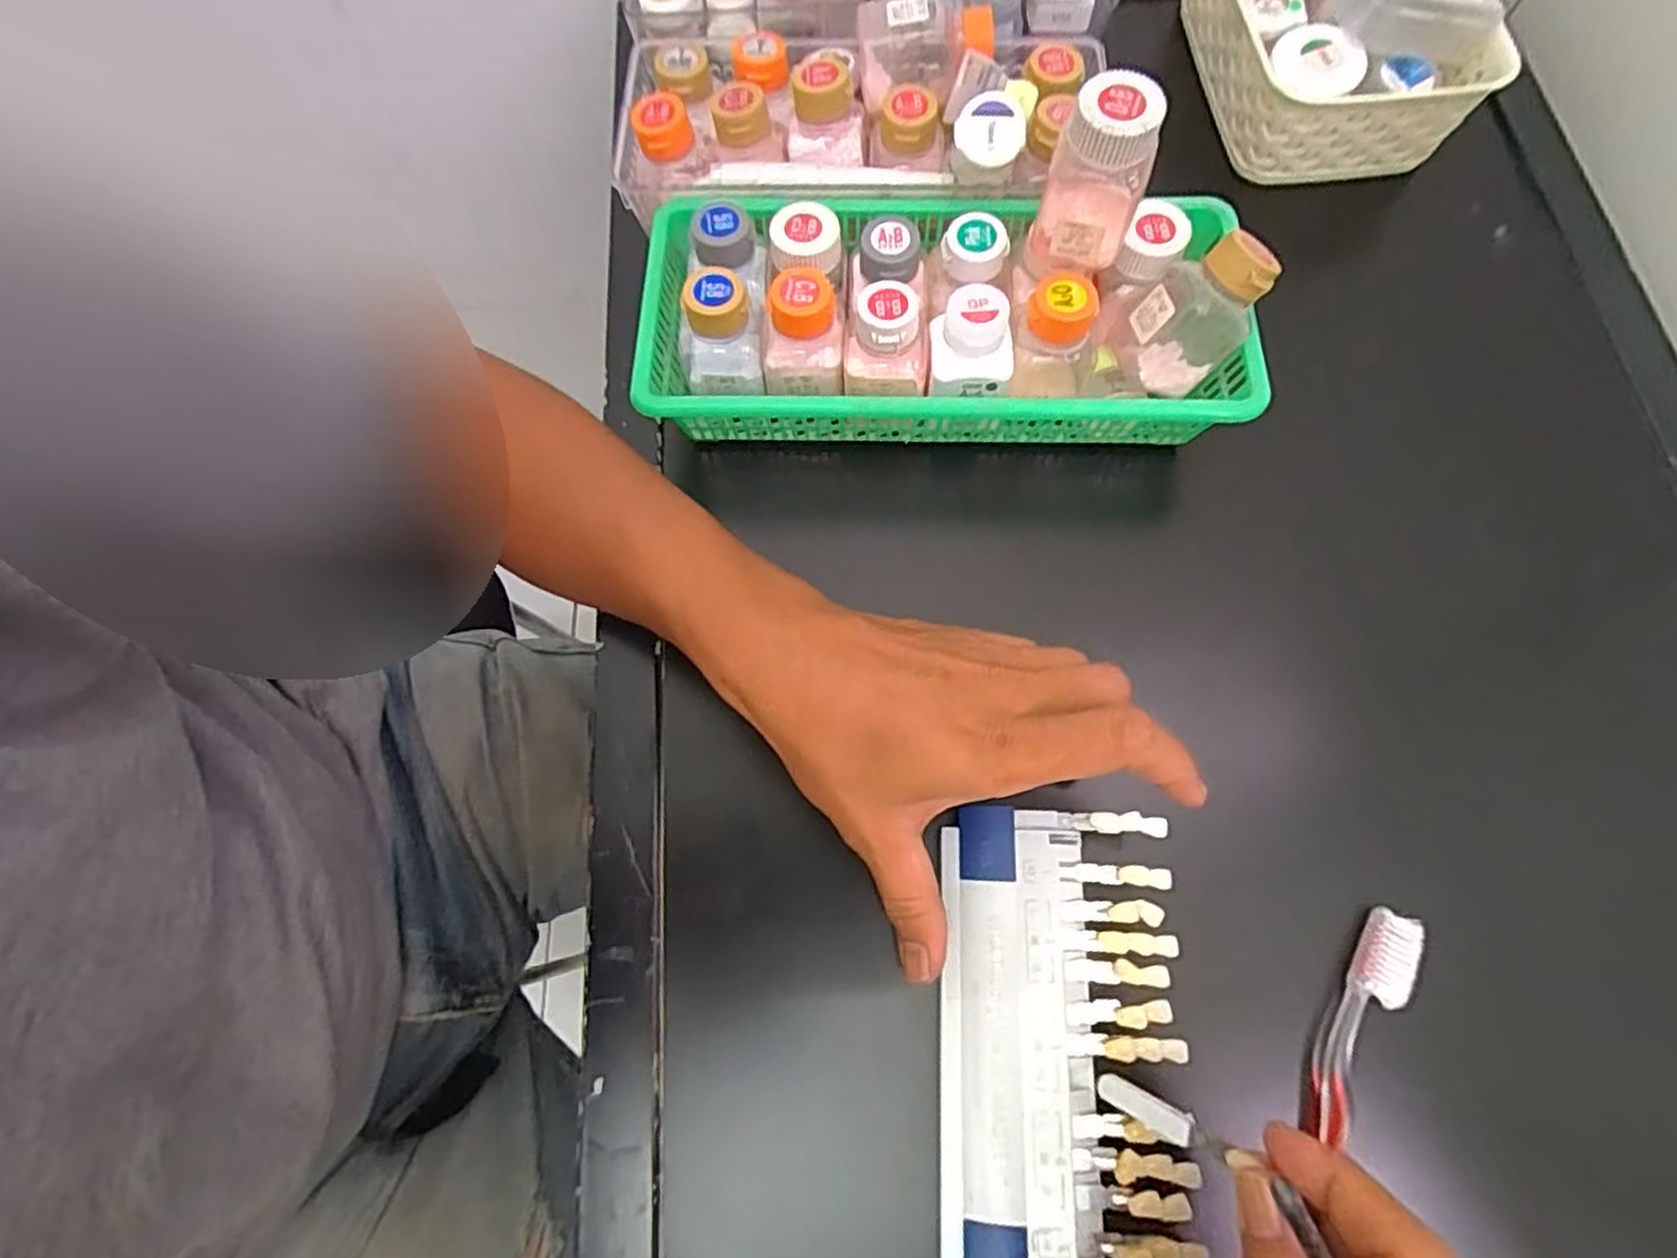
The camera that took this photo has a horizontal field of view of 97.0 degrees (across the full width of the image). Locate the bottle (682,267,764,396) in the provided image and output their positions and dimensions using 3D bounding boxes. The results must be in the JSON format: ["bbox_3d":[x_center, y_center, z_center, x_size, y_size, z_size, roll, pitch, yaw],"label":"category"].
[{"bbox_3d":[-0.060,-0.147,0.371,0.040,0.051,0.040,-9,72,-3],"label":"bottle"}]

